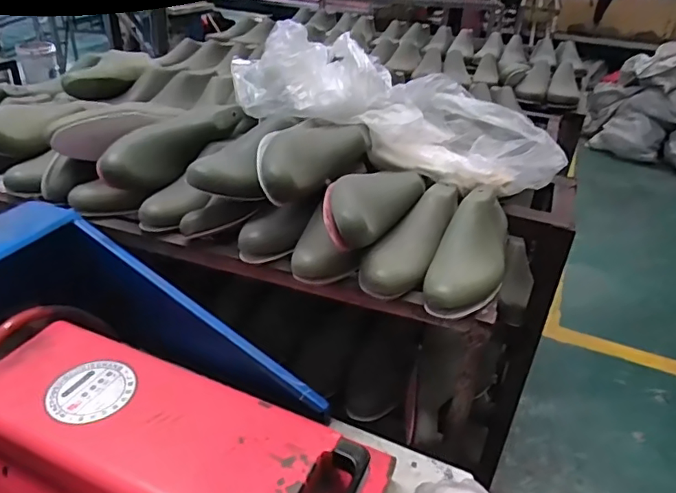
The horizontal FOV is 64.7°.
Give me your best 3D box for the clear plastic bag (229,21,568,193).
[{"bbox_3d":[0.095,-0.232,0.880,0.536,0.145,0.218,20,33,-1],"label":"clear plastic bag"}]

